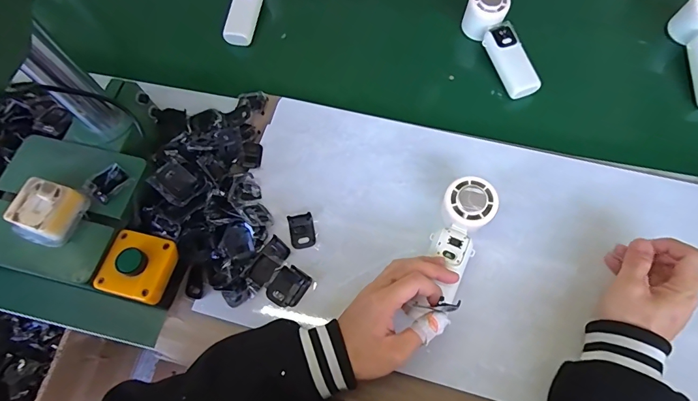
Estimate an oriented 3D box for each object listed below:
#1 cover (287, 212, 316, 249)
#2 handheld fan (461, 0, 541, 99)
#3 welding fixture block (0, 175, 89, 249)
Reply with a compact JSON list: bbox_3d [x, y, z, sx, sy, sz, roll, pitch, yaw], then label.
[{"bbox_3d":[-0.057,0.037,0.472,0.030,0.010,0.039,-13,68,-3],"label":"cover"},{"bbox_3d":[0.221,-0.227,0.553,0.054,0.054,0.161,-22,69,-6],"label":"handheld fan"},{"bbox_3d":[-0.333,0.013,0.431,0.063,0.032,0.064,17,70,9],"label":"welding fixture block"}]

